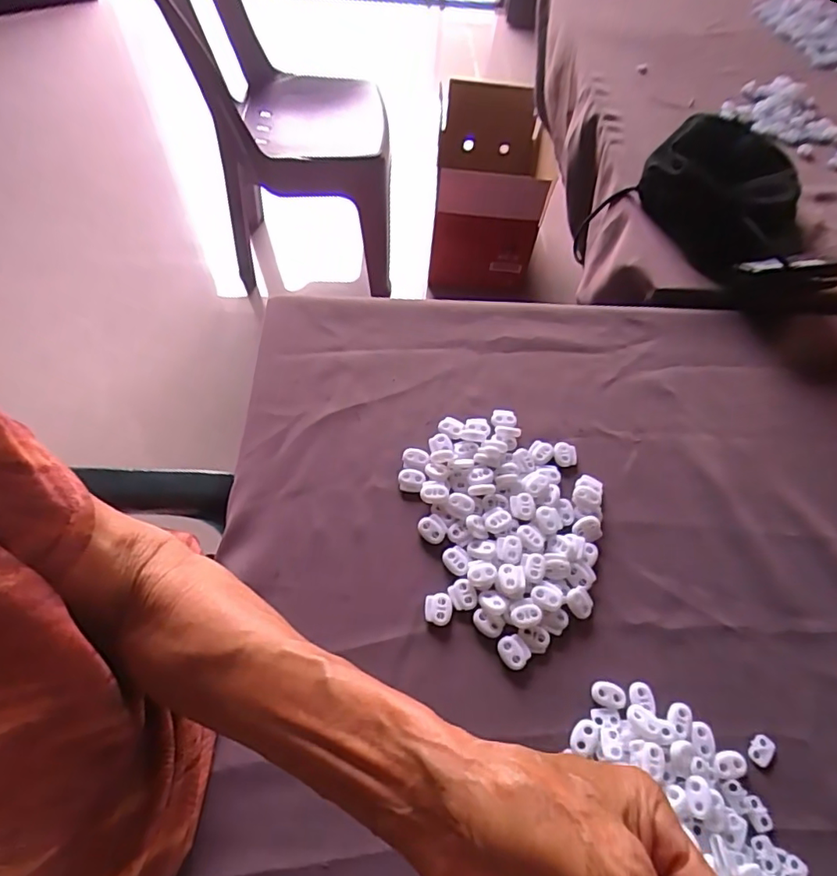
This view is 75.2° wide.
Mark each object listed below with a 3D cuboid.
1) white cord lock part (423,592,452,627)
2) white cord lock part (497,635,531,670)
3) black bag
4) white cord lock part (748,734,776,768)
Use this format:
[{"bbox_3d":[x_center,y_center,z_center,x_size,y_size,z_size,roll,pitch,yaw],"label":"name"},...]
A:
[{"bbox_3d":[0.014,0.124,0.393,0.020,0.004,0.022,6,59,0],"label":"white cord lock part"},{"bbox_3d":[0.067,0.148,0.379,0.019,0.004,0.022,-36,67,-22],"label":"white cord lock part"},{"bbox_3d":[0.349,-0.272,0.604,0.176,0.095,0.210,40,65,18],"label":"black bag"},{"bbox_3d":[0.227,0.206,0.358,0.014,0.004,0.019,31,62,14],"label":"white cord lock part"}]

